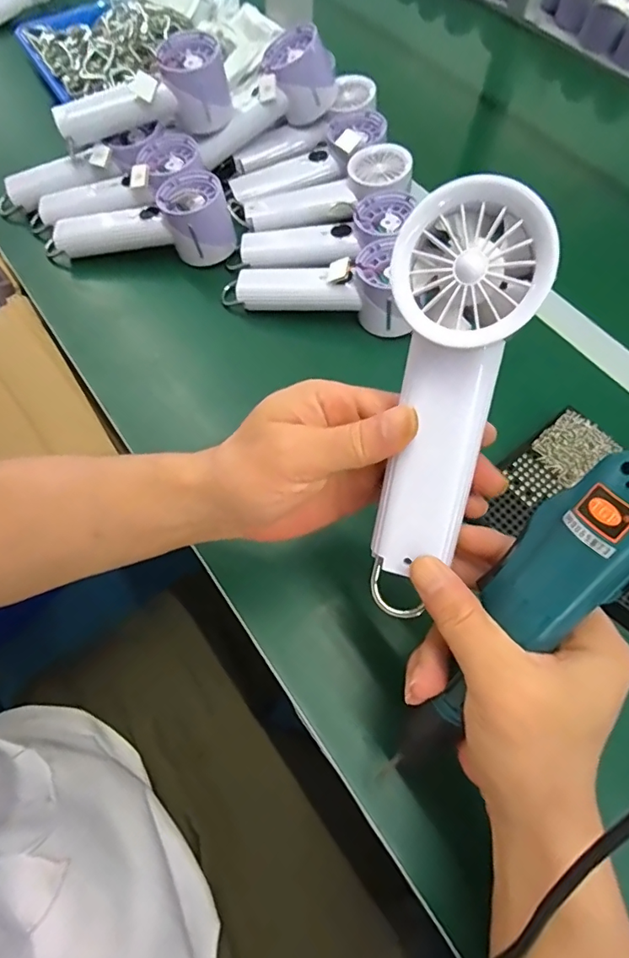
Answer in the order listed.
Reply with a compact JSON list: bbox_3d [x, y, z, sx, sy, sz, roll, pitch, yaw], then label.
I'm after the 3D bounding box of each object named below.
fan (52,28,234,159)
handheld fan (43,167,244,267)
[{"bbox_3d":[-0.172,-0.380,0.487,0.173,0.061,0.058,-24,67,-11],"label":"fan"},{"bbox_3d":[-0.179,-0.263,0.487,0.197,0.055,0.069,4,65,1],"label":"handheld fan"}]

